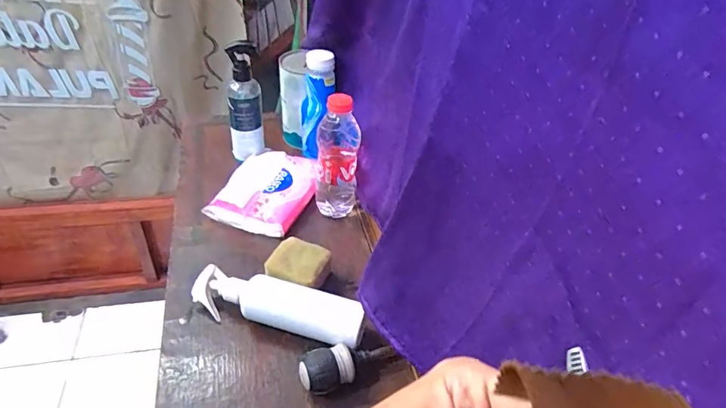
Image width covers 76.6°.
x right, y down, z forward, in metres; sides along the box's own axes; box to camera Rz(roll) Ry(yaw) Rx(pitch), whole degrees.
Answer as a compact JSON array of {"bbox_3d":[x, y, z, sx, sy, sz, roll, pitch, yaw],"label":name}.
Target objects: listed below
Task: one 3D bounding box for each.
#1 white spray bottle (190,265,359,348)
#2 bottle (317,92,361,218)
[{"bbox_3d":[-0.096,0.117,0.505,0.194,0.049,0.046,13,40,7],"label":"white spray bottle"},{"bbox_3d":[-0.034,-0.056,0.624,0.056,0.191,0.048,2,40,-6],"label":"bottle"}]

